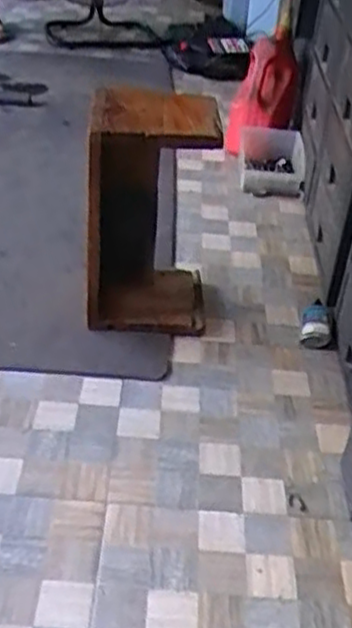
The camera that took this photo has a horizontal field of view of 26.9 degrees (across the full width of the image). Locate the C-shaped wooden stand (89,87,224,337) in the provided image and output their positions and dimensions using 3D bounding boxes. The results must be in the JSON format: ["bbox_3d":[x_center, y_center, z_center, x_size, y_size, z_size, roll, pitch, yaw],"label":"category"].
[{"bbox_3d":[-0.049,-0.168,1.322,0.230,0.441,0.151,-4,38,-12],"label":"C-shaped wooden stand"}]

